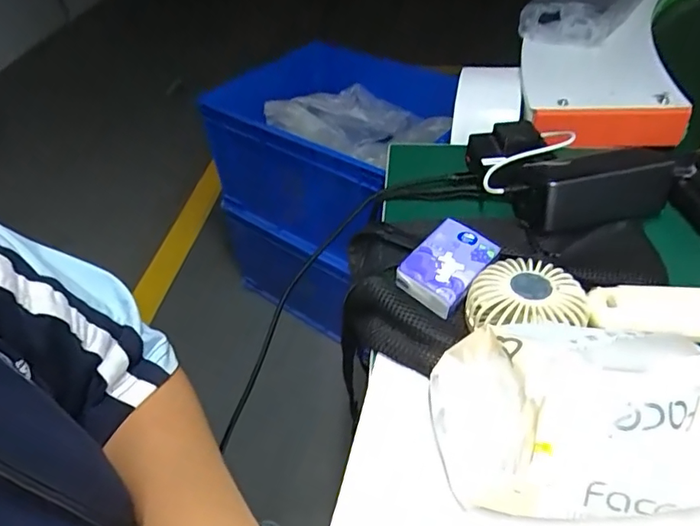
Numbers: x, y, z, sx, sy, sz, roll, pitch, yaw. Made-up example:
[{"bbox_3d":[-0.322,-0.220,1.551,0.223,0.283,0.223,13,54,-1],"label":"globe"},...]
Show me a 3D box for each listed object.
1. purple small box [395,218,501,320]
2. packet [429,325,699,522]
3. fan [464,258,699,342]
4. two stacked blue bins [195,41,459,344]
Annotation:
[{"bbox_3d":[0.079,0.002,0.421,0.052,0.023,0.077,29,53,28],"label":"purple small box"},{"bbox_3d":[0.134,0.084,0.290,0.173,0.087,0.127,14,47,16],"label":"packet"},{"bbox_3d":[0.194,0.032,0.390,0.204,0.039,0.068,1,45,4],"label":"fan"},{"bbox_3d":[-0.037,-0.190,1.312,0.512,0.536,0.453,23,50,24],"label":"two stacked blue bins"}]

